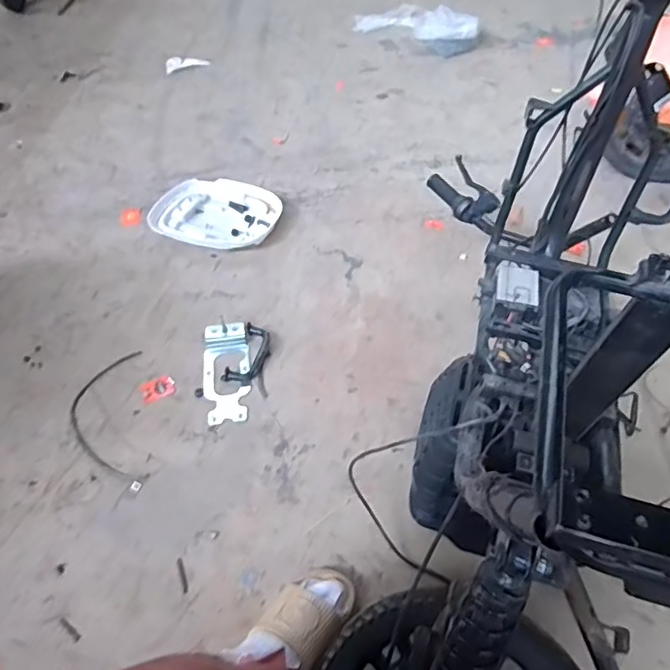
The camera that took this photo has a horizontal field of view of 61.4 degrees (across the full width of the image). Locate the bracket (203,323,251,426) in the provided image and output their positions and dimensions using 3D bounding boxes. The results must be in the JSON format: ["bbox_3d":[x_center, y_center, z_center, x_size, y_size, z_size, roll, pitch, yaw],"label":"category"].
[{"bbox_3d":[-0.242,0.079,1.246,0.101,0.025,0.251,-5,49,-3],"label":"bracket"}]

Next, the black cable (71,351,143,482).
[{"bbox_3d":[-0.488,0.170,1.194,0.142,0.010,0.322,-8,49,-5],"label":"black cable"}]

